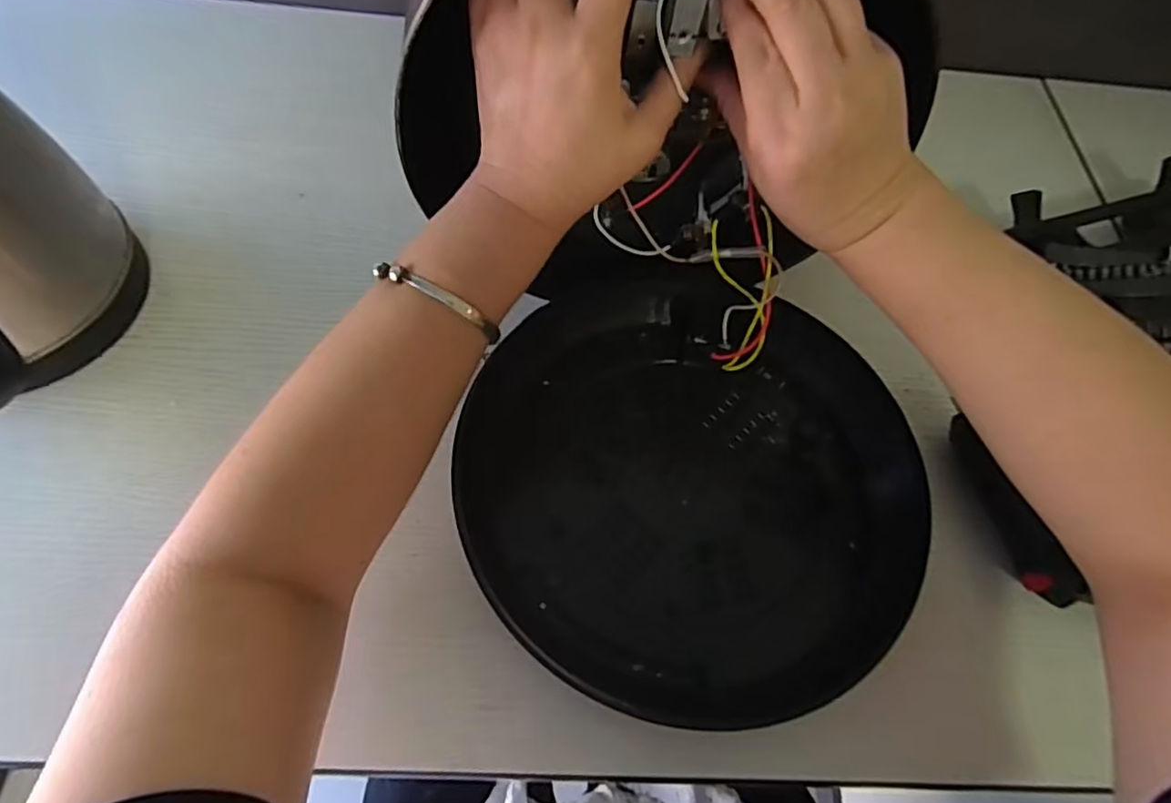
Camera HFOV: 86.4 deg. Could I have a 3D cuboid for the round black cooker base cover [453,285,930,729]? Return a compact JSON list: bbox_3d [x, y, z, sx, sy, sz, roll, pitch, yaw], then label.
[{"bbox_3d":[0.056,0.042,0.358,0.251,0.054,0.240,2,59,-3],"label":"round black cooker base cover"}]

